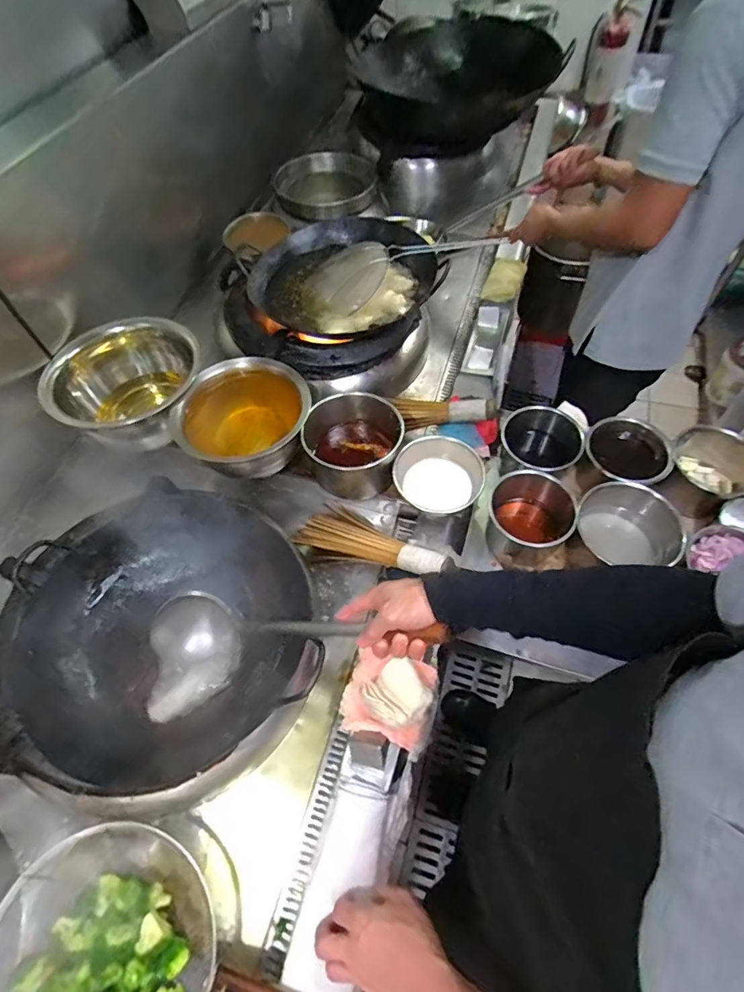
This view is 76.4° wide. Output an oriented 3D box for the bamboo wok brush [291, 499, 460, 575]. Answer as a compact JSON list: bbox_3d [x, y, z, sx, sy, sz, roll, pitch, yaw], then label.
[{"bbox_3d":[0.012,0.090,0.877,0.293,0.061,0.109,15,59,30],"label":"bamboo wok brush"}]

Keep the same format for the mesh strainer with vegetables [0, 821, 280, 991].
[{"bbox_3d":[-0.195,0.602,0.573,0.584,0.140,0.282,-2,58,17],"label":"mesh strainer with vegetables"}]

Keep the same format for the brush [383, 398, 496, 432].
[{"bbox_3d":[0.148,-0.184,1.011,0.220,0.061,0.058,5,59,6],"label":"brush"}]

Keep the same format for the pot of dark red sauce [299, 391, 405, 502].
[{"bbox_3d":[-0.038,-0.096,0.951,0.182,0.150,0.156,3,59,5],"label":"pot of dark red sauce"}]

